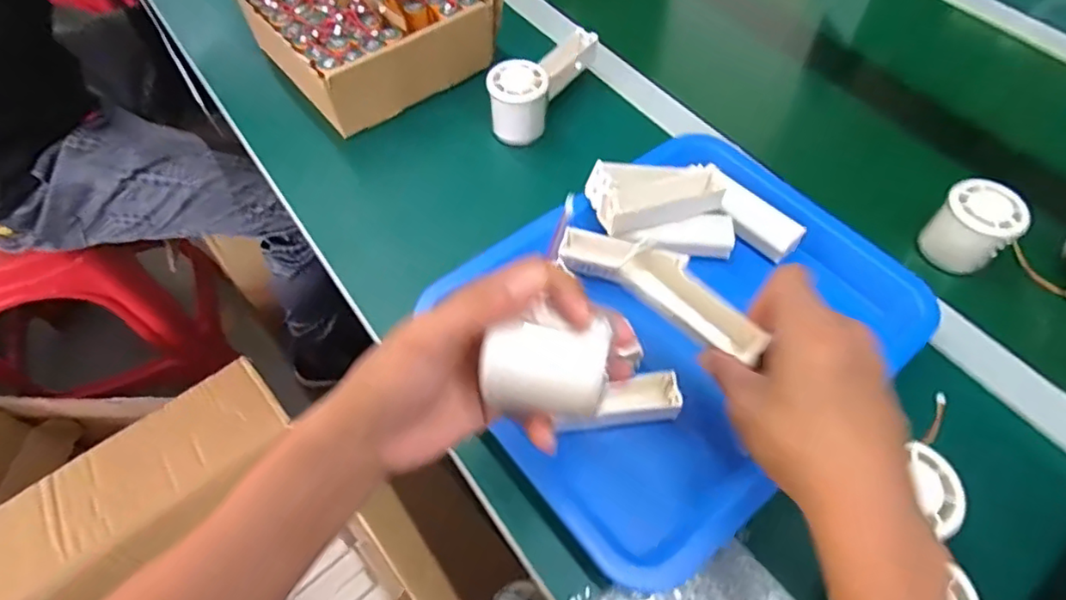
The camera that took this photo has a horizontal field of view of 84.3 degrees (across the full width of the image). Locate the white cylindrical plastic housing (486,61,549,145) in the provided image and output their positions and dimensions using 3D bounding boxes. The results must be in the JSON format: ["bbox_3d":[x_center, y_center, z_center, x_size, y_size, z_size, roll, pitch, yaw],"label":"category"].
[{"bbox_3d":[-0.014,-0.187,0.572,0.053,0.067,0.048,2,57,2],"label":"white cylindrical plastic housing"}]

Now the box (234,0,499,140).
[{"bbox_3d":[-0.169,-0.286,0.623,0.223,0.083,0.201,-33,63,-19],"label":"box"}]

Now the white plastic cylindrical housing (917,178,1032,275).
[{"bbox_3d":[0.367,-0.060,0.494,0.047,0.057,0.057,-36,64,-20],"label":"white plastic cylindrical housing"}]

